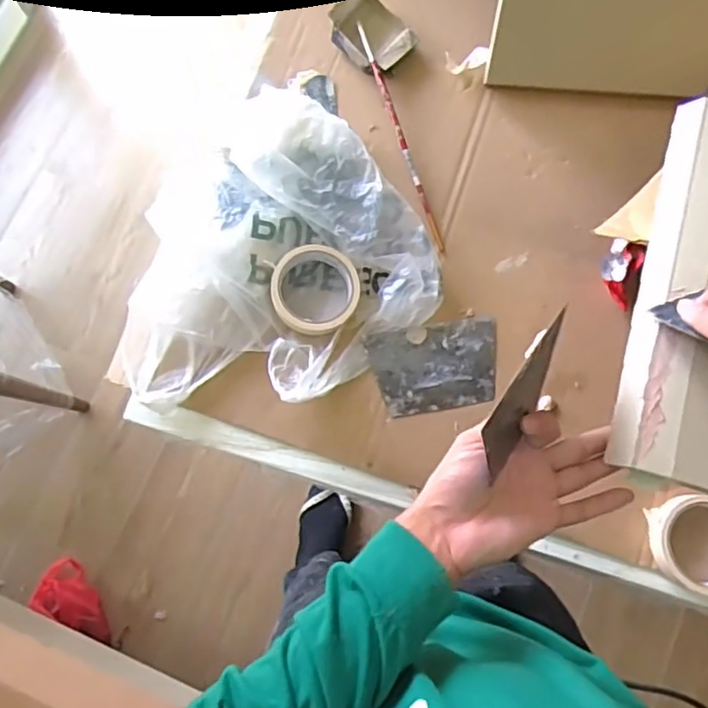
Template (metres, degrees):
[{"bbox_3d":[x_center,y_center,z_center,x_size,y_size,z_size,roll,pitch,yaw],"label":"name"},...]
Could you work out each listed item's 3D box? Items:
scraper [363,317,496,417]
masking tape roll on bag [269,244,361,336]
[{"bbox_3d":[0.090,0.013,0.670,0.137,0.004,0.094,-9,79,-1],"label":"scraper"},{"bbox_3d":[-0.042,-0.069,0.667,0.094,0.027,0.096,-2,79,0],"label":"masking tape roll on bag"}]

